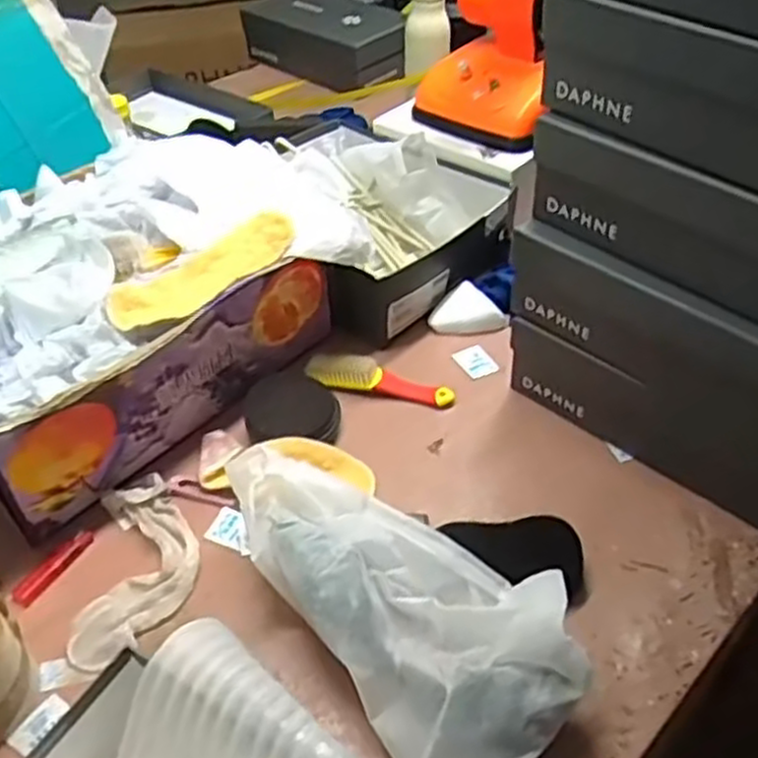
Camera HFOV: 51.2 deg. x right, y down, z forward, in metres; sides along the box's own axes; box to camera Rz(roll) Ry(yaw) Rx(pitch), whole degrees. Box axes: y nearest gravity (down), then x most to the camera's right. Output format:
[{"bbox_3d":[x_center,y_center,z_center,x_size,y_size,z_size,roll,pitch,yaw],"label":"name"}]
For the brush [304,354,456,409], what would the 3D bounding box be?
[{"bbox_3d":[-0.002,0.002,0.829,0.159,0.029,0.040,13,46,16],"label":"brush"}]

